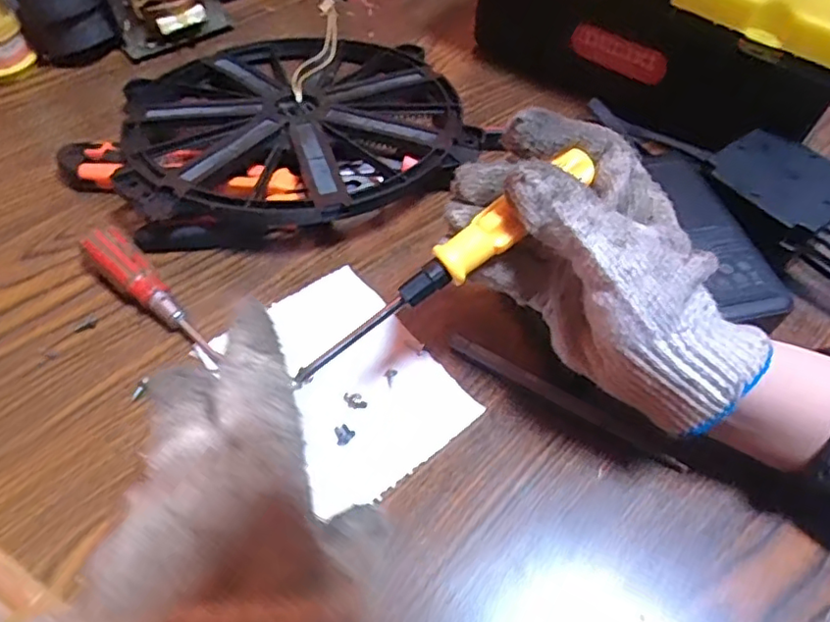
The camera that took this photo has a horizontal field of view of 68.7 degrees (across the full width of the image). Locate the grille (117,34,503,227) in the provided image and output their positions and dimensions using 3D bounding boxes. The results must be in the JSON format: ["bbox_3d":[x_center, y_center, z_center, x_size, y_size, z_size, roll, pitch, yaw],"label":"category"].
[{"bbox_3d":[-0.092,-0.143,0.456,0.247,0.042,0.242,-19,58,-17],"label":"grille"}]

